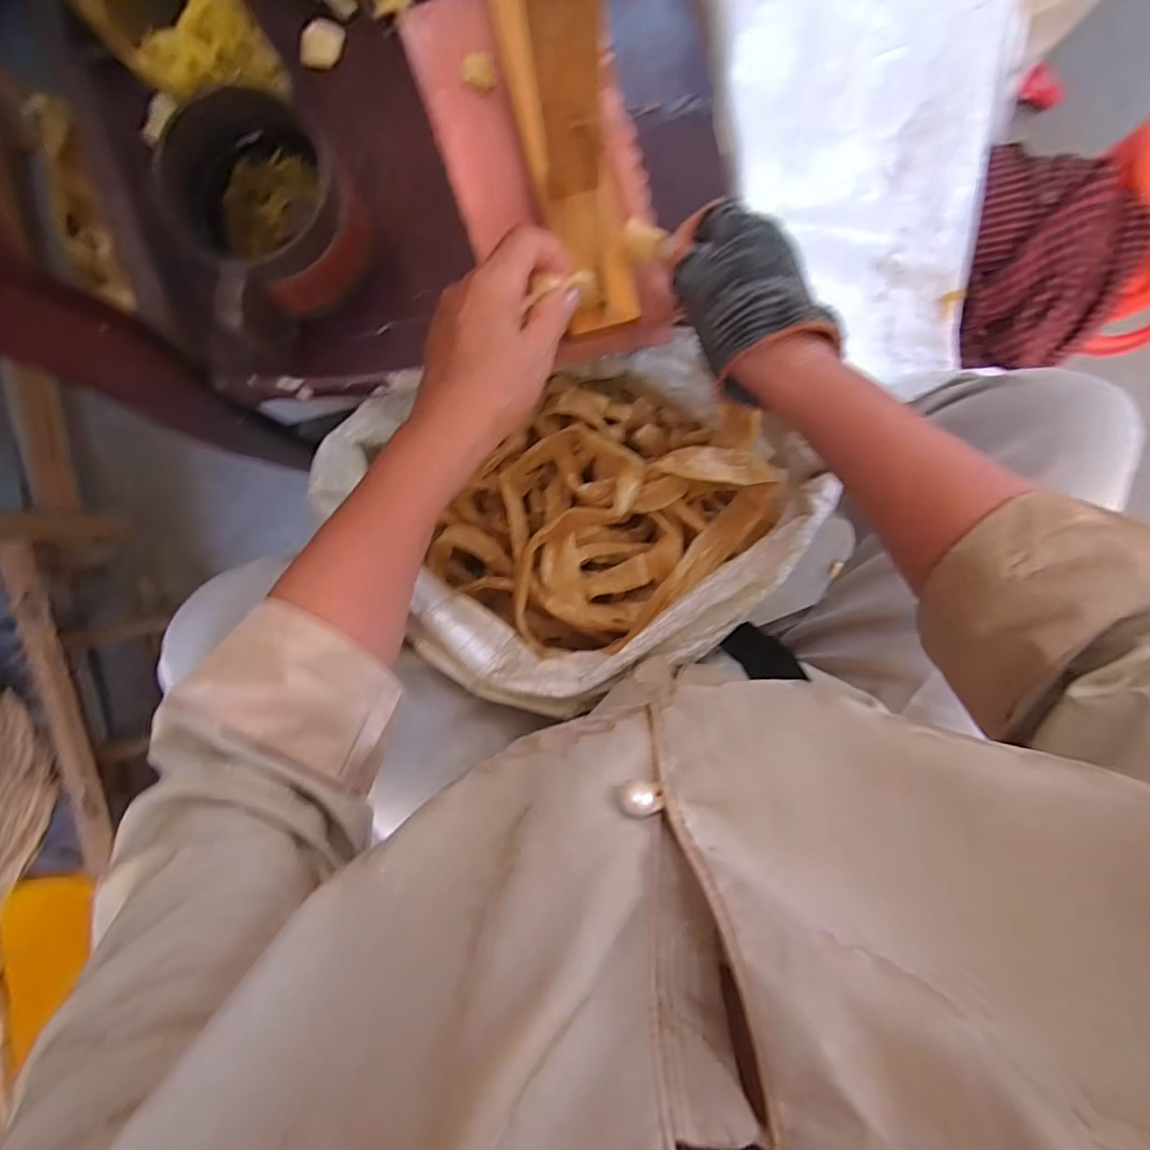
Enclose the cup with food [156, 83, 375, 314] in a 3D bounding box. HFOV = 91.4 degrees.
[{"bbox_3d":[-0.177,-0.218,0.331,0.085,0.067,0.087,40,91,-1],"label":"cup with food"}]

